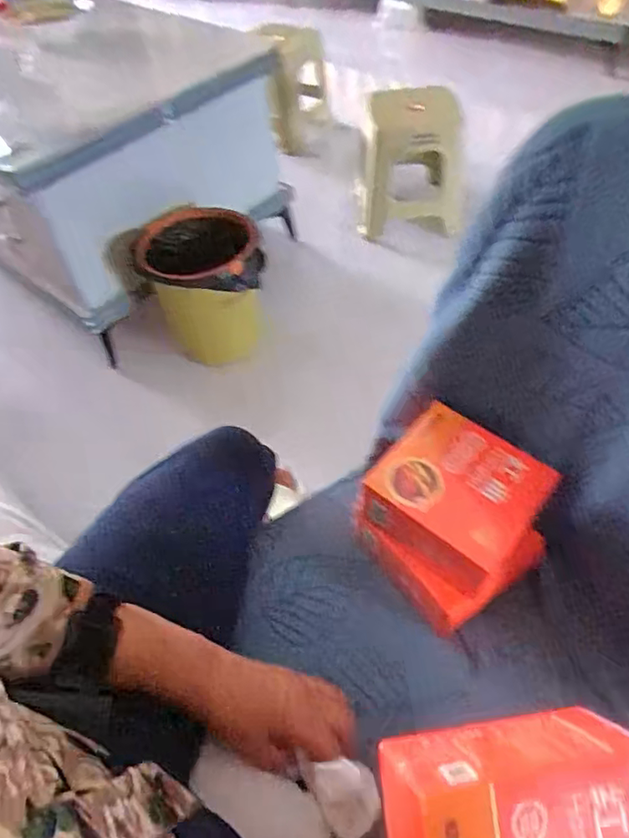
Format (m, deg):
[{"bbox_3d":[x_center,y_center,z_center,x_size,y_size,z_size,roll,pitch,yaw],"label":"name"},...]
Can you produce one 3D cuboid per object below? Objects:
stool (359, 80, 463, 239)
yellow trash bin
[{"bbox_3d":[0.271,-0.730,1.631,0.295,0.401,0.203,2,52,6],"label":"stool"},{"bbox_3d":[-0.261,-0.313,1.398,0.283,0.314,0.279,-12,52,-5],"label":"yellow trash bin"}]

